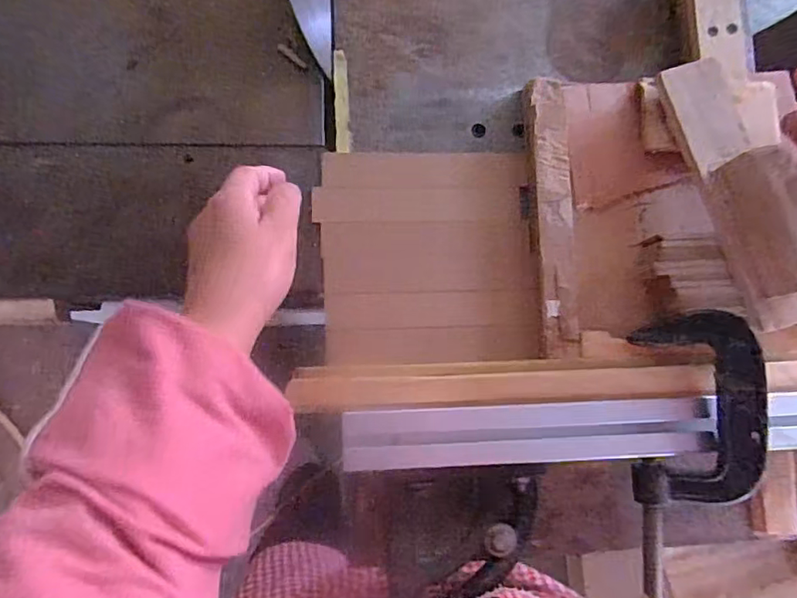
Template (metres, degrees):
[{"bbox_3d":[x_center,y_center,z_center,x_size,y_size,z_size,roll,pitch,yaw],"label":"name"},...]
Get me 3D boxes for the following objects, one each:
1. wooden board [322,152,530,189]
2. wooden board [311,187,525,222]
[{"bbox_3d":[0.022,-0.102,0.450,0.160,0.010,0.029,-2,84,-5],"label":"wooden board"},{"bbox_3d":[0.016,-0.074,0.443,0.161,0.010,0.028,-2,84,-5],"label":"wooden board"}]

